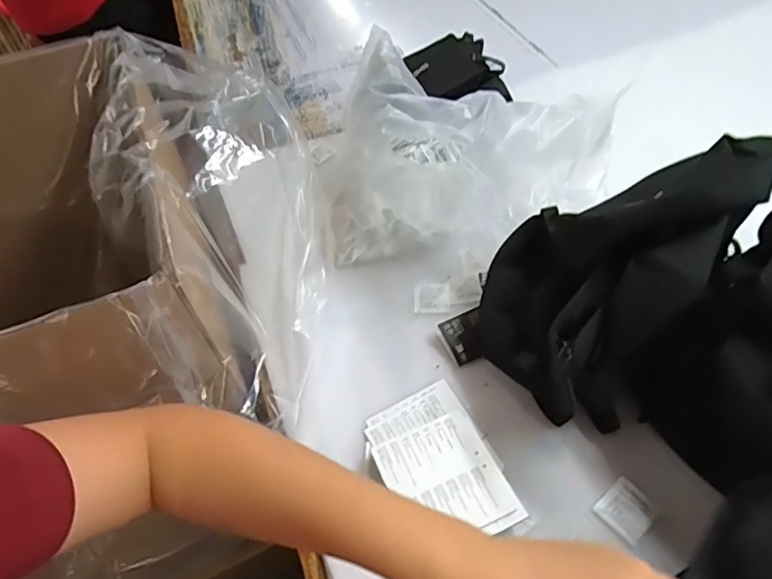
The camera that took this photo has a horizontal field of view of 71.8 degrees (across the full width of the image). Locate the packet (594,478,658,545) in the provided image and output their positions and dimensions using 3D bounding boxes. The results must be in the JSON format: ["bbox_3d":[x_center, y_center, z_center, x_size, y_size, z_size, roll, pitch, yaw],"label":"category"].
[{"bbox_3d":[0.203,0.184,0.448,0.045,0.004,0.039,-35,55,-20],"label":"packet"}]

